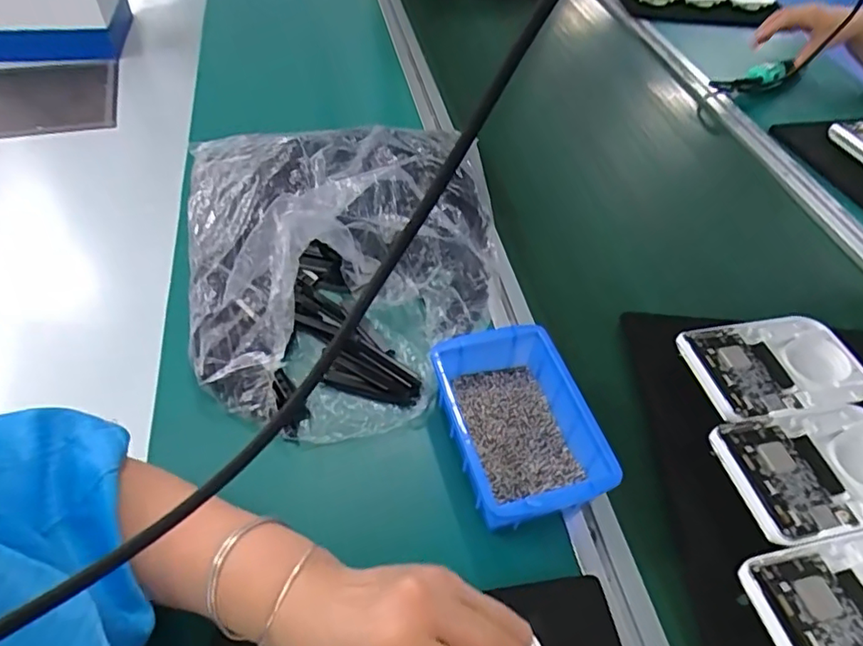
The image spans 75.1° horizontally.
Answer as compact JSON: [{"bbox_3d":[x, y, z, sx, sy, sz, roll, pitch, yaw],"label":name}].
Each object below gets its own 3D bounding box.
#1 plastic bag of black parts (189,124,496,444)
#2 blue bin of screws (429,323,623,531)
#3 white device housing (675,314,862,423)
[{"bbox_3d":[-0.084,-0.088,0.532,0.287,0.092,0.353,-6,49,-11],"label":"plastic bag of black parts"},{"bbox_3d":[0.071,0.076,0.431,0.108,0.050,0.147,-9,49,-13],"label":"blue bin of screws"},{"bbox_3d":[0.300,0.036,0.498,0.161,0.010,0.097,-6,49,-11],"label":"white device housing"}]

